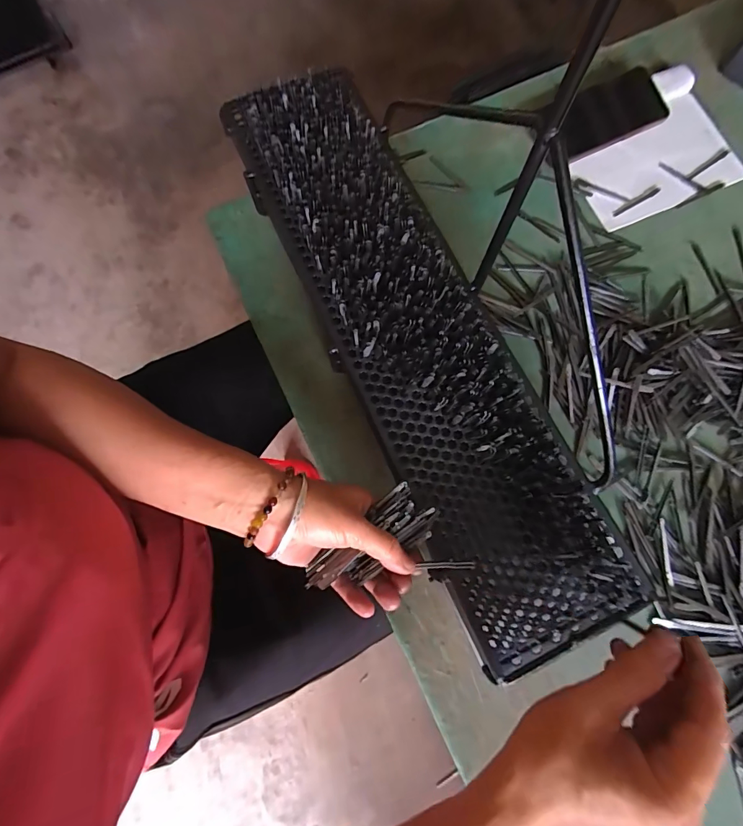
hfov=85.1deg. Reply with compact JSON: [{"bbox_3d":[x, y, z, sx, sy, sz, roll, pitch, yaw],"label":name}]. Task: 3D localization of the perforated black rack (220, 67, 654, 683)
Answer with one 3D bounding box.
[{"bbox_3d":[0.036,-0.079,0.372,0.143,0.056,0.570,-24,77,-5],"label":"perforated black rack"}]

